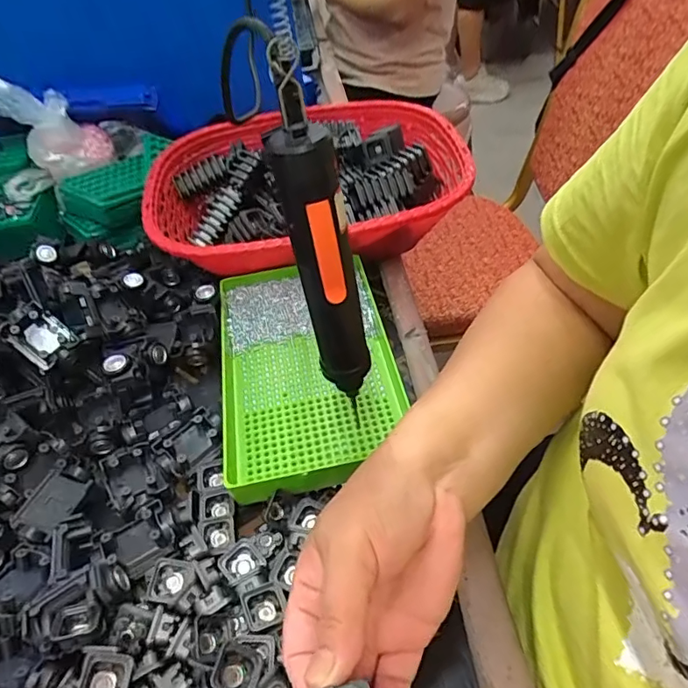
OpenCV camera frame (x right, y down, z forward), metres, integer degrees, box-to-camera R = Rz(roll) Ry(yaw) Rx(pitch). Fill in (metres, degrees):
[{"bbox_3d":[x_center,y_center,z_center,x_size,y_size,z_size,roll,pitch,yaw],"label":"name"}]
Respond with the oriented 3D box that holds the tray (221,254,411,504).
[{"bbox_3d":[-0.034,0.015,0.471,0.155,0.026,0.241,-10,47,-4],"label":"tray"}]

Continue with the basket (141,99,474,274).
[{"bbox_3d":[-0.041,-0.175,0.600,0.345,0.087,0.261,-13,46,-5],"label":"basket"}]

